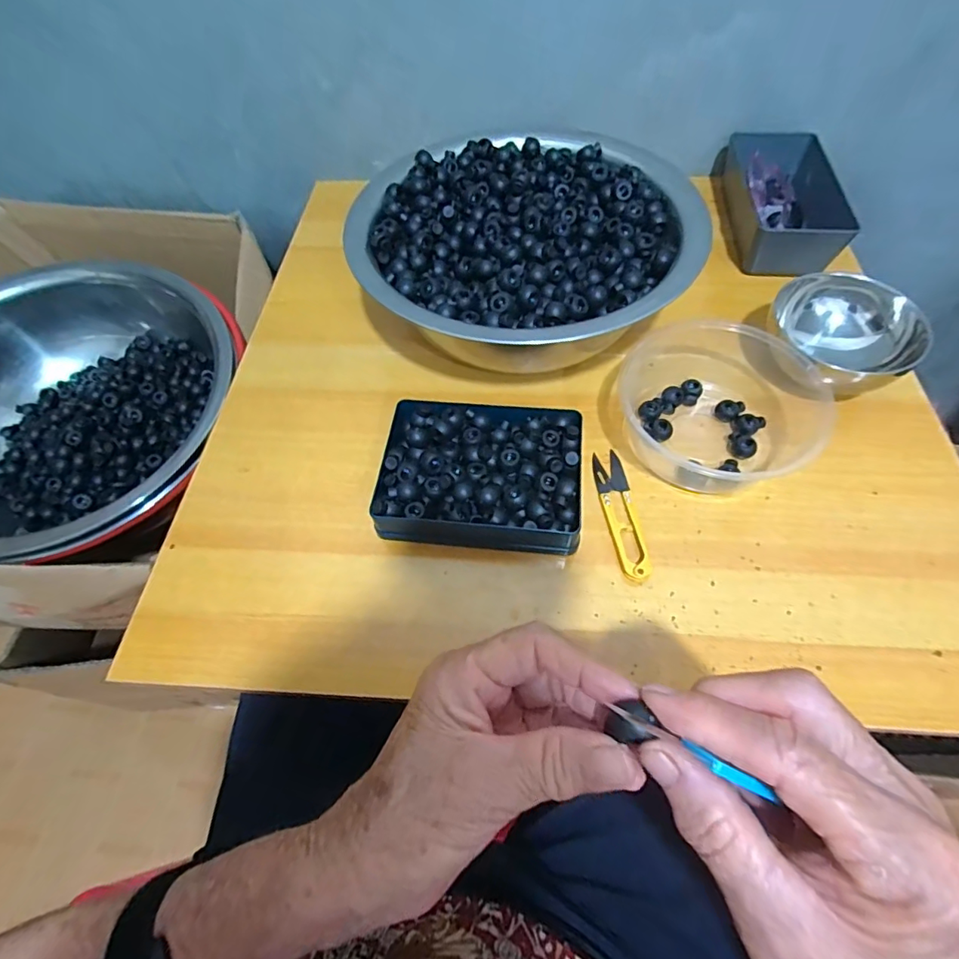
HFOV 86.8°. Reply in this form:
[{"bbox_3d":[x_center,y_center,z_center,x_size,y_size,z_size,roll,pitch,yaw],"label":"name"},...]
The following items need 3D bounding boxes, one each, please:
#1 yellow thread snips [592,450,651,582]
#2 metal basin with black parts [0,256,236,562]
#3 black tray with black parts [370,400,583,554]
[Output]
[{"bbox_3d":[0.104,0.023,0.372,0.023,0.009,0.106,-8,58,-1],"label":"yellow thread snips"},{"bbox_3d":[-0.415,-0.075,0.509,0.325,0.097,0.319,-1,59,2],"label":"metal basin with black parts"},{"bbox_3d":[0.002,-0.003,0.376,0.143,0.036,0.112,2,59,5],"label":"black tray with black parts"}]

